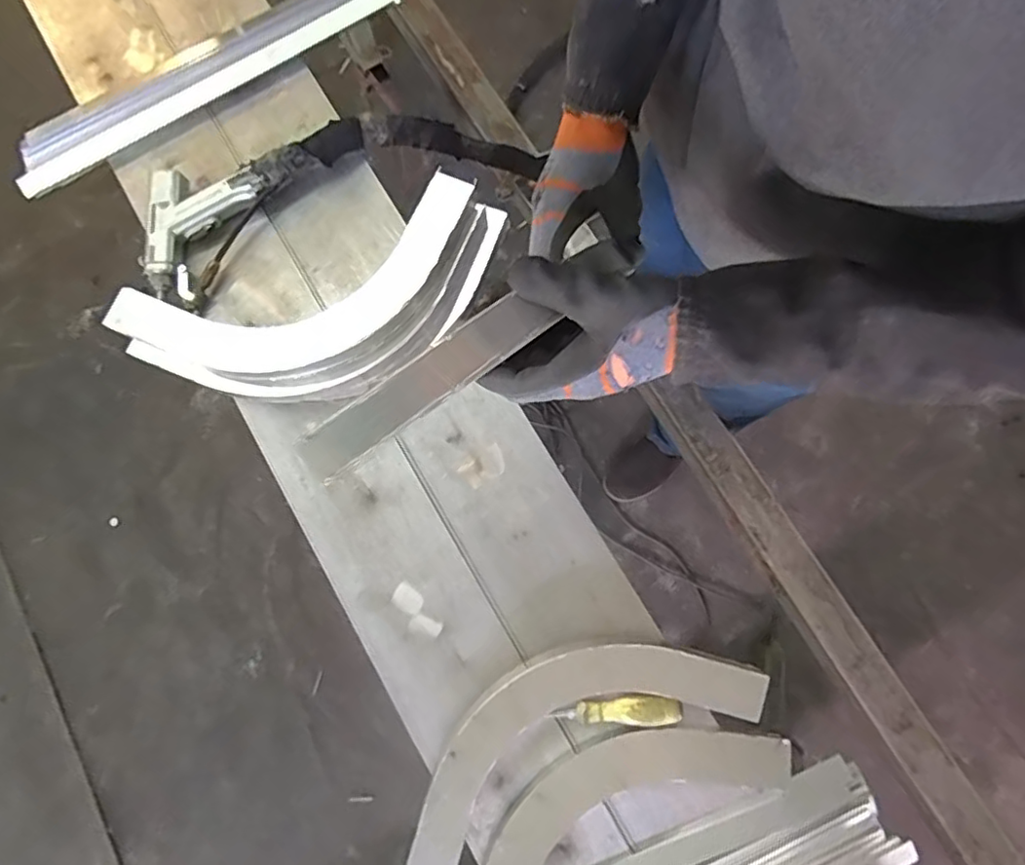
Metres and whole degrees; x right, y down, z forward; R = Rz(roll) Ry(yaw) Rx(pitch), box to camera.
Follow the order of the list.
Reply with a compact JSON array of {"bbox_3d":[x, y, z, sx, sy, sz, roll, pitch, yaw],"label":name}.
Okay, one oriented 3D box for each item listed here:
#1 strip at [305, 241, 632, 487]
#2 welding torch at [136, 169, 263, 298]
[{"bbox_3d":[-0.022,-0.051,0.362,0.229,0.007,0.031,-38,100,-15],"label":"strip"},{"bbox_3d":[-0.398,-0.258,0.778,0.144,0.039,0.162,1,79,2],"label":"welding torch"}]

